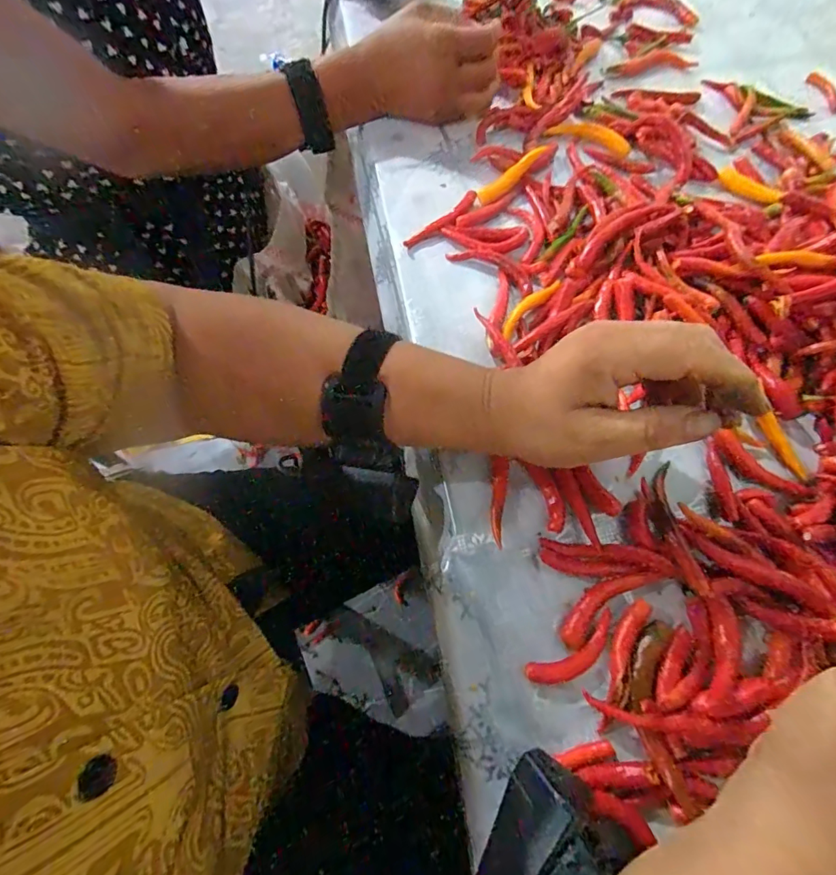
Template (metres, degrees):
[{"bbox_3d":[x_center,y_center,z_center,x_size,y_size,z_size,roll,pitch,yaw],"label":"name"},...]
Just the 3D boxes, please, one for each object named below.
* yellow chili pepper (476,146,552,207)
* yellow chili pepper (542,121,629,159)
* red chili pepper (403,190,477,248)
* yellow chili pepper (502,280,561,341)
[{"bbox_3d":[0.078,-0.217,0.378,0.074,0.007,0.015,-42,72,-5],"label":"yellow chili pepper"},{"bbox_3d":[0.154,-0.272,0.410,0.073,0.012,0.023,22,68,8],"label":"yellow chili pepper"},{"bbox_3d":[0.020,-0.171,0.361,0.076,0.007,0.014,-40,73,-16],"label":"red chili pepper"},{"bbox_3d":[0.079,-0.093,0.325,0.012,0.007,0.067,39,71,14],"label":"yellow chili pepper"}]

